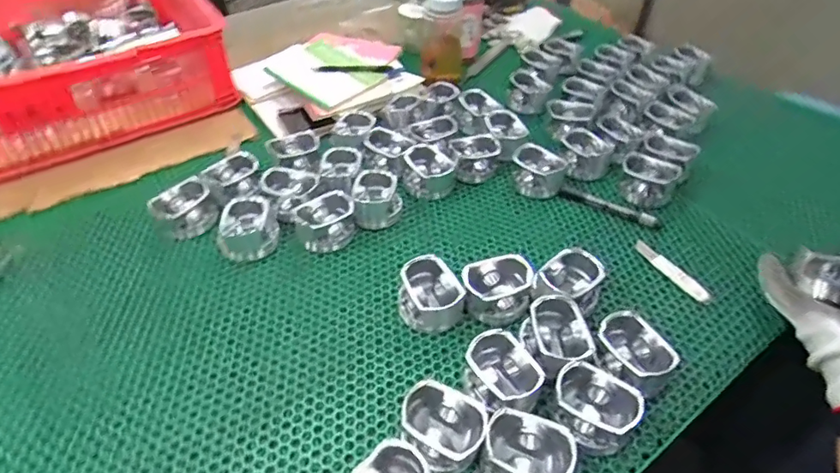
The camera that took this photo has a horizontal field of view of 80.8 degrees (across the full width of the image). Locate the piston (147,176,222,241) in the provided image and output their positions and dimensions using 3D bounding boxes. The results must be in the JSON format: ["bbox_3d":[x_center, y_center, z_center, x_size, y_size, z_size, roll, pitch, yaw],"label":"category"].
[{"bbox_3d":[-0.319,-0.039,0.674,0.071,0.048,0.071,-1,44,1],"label":"piston"}]

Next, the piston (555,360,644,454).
[{"bbox_3d":[0.164,0.164,0.472,0.065,0.049,0.076,-33,53,-29],"label":"piston"}]

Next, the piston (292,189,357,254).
[{"bbox_3d":[-0.124,-0.019,0.654,0.077,0.051,0.065,-10,45,-10],"label":"piston"}]

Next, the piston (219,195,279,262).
[{"bbox_3d":[-0.226,-0.011,0.650,0.065,0.052,0.065,-12,45,-11],"label":"piston"}]

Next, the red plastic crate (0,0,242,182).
[{"bbox_3d":[-0.684,-0.281,0.847,0.623,0.151,0.465,-31,52,-28],"label":"red plastic crate"}]

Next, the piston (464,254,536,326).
[{"bbox_3d":[0.090,0.061,0.569,0.076,0.053,0.065,0,44,1],"label":"piston"}]

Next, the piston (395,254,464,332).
[{"bbox_3d":[0.010,0.065,0.560,0.073,0.056,0.066,31,52,28],"label":"piston"}]

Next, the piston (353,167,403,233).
[{"bbox_3d":[-0.057,-0.050,0.678,0.063,0.058,0.067,0,44,0],"label":"piston"}]

